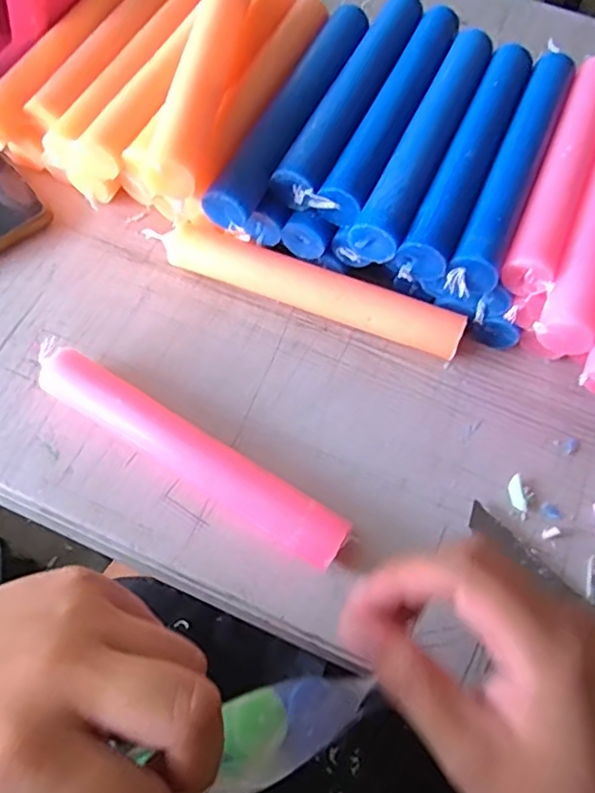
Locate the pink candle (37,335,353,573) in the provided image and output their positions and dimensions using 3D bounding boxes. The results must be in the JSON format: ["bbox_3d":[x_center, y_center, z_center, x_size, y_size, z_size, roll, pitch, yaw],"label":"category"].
[{"bbox_3d":[-0.062,0.030,0.343,0.199,0.032,0.035,31,68,12],"label":"pink candle"}]

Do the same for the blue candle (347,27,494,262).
[{"bbox_3d":[0.085,-0.167,0.384,0.029,0.021,0.198,24,67,9],"label":"blue candle"}]

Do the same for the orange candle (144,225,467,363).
[{"bbox_3d":[0.005,-0.067,0.394,0.201,0.027,0.032,20,66,7],"label":"orange candle"}]

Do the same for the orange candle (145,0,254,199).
[{"bbox_3d":[-0.050,-0.201,0.361,0.024,0.029,0.192,10,65,3],"label":"orange candle"}]

